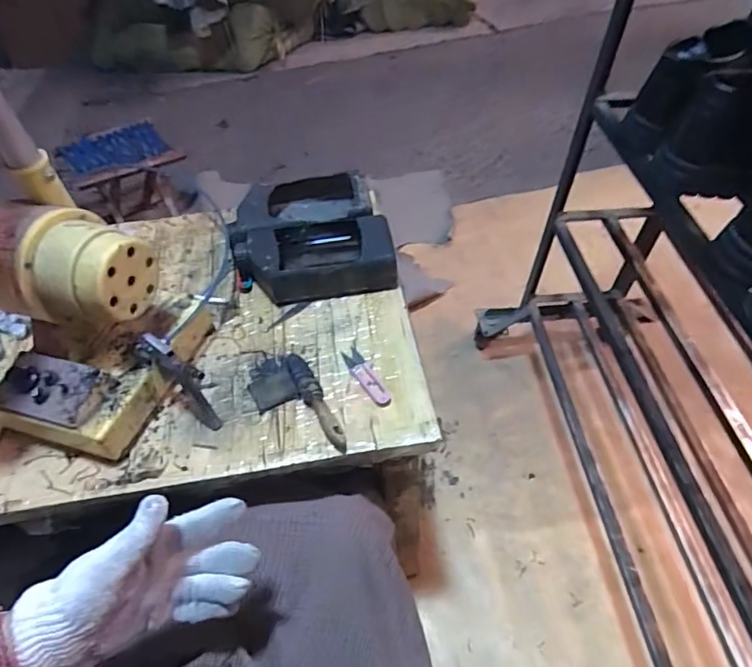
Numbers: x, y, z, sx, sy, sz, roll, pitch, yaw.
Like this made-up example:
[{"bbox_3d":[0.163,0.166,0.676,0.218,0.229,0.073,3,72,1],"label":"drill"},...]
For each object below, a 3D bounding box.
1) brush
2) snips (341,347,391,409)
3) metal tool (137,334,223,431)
[{"bbox_3d":[-0.101,0.082,0.595,0.075,0.025,0.166,-24,53,-15],"label":"brush"},{"bbox_3d":[-0.012,0.053,0.619,0.024,0.006,0.101,-28,54,-17],"label":"snips"},{"bbox_3d":[-0.225,0.049,0.570,0.104,0.107,0.024,31,59,26],"label":"metal tool"}]

